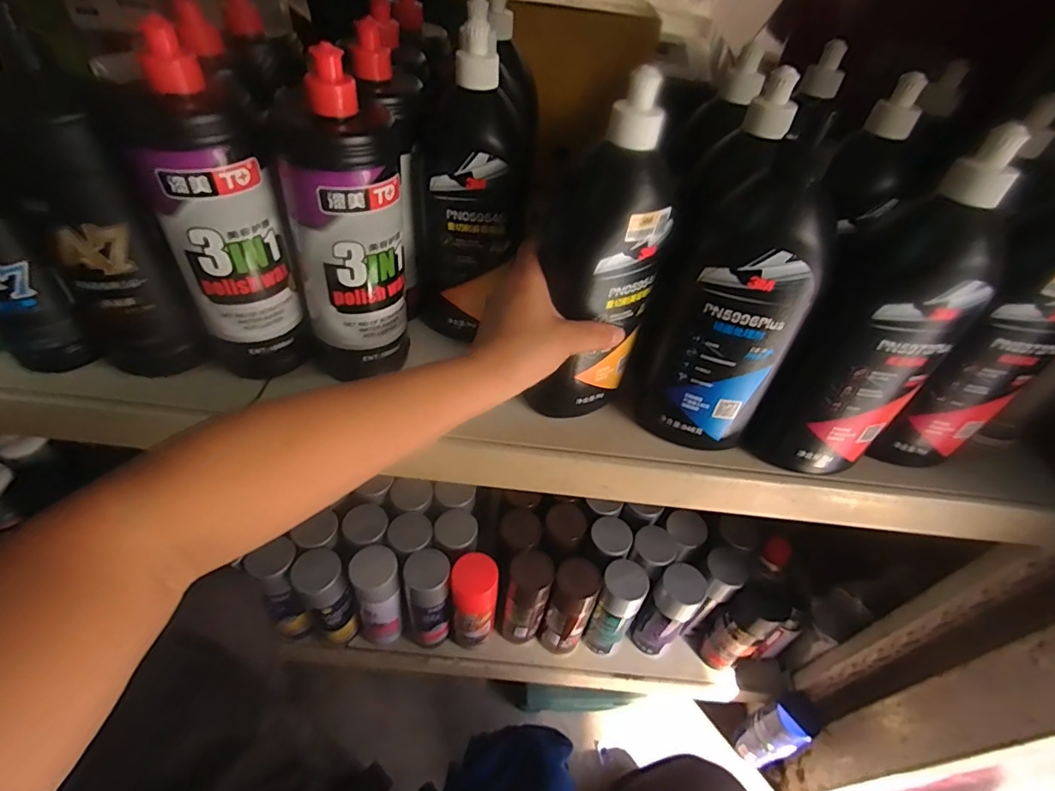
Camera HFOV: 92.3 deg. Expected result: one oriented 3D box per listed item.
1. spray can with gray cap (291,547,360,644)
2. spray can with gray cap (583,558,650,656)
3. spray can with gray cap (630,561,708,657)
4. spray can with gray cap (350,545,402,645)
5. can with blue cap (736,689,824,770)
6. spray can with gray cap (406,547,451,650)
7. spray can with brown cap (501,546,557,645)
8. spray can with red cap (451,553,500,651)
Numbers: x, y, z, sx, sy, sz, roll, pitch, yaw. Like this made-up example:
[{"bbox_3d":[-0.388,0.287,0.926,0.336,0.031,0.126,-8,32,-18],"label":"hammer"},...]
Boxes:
[{"bbox_3d":[-0.286,0.294,0.732,0.059,0.166,0.068,-30,56,-31],"label":"spray can with gray cap"},{"bbox_3d":[0.129,0.321,0.761,0.062,0.191,0.060,4,46,-4],"label":"spray can with gray cap"},{"bbox_3d":[0.209,0.324,0.761,0.065,0.189,0.057,34,51,23],"label":"spray can with gray cap"},{"bbox_3d":[-0.212,0.293,0.736,0.058,0.187,0.066,-6,47,-13],"label":"spray can with gray cap"},{"bbox_3d":[0.395,0.535,0.807,0.071,0.197,0.070,4,46,-4],"label":"can with blue cap"},{"bbox_3d":[-0.143,0.299,0.740,0.060,0.173,0.075,0,46,-8],"label":"spray can with gray cap"},{"bbox_3d":[0.000,0.301,0.753,0.057,0.189,0.061,4,46,-4],"label":"spray can with brown cap"},{"bbox_3d":[-0.077,0.307,0.743,0.060,0.202,0.058,4,46,-4],"label":"spray can with red cap"}]

